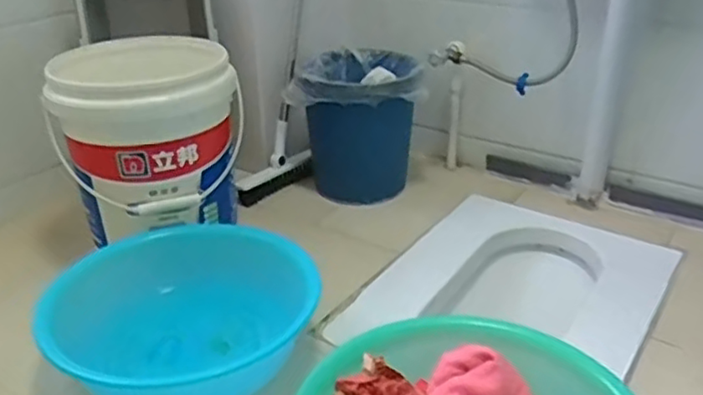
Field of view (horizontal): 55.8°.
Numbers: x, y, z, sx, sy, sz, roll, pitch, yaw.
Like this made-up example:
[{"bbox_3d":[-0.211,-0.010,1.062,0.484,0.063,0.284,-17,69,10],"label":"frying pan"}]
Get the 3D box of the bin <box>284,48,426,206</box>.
[{"bbox_3d":[0.017,-0.144,1.400,0.231,0.274,0.220,7,28,16],"label":"bin"}]

